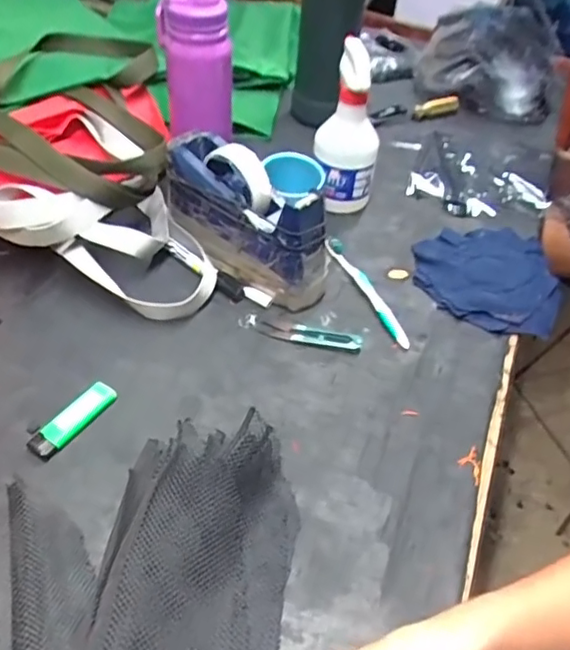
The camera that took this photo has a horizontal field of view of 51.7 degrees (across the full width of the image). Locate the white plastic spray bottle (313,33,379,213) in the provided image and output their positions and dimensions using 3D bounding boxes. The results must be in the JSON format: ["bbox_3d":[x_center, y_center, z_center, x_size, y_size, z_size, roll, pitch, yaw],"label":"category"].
[{"bbox_3d":[0.078,-0.233,0.712,0.078,0.186,0.071,8,44,2],"label":"white plastic spray bottle"}]

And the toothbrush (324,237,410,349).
[{"bbox_3d":[0.088,-0.039,0.641,0.016,0.016,0.169,-14,48,-19],"label":"toothbrush"}]

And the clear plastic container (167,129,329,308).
[{"bbox_3d":[-0.041,-0.117,0.631,0.205,0.121,0.077,35,51,26],"label":"clear plastic container"}]

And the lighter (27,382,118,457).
[{"bbox_3d":[-0.179,0.079,0.499,0.029,0.015,0.078,31,50,24],"label":"lighter"}]

